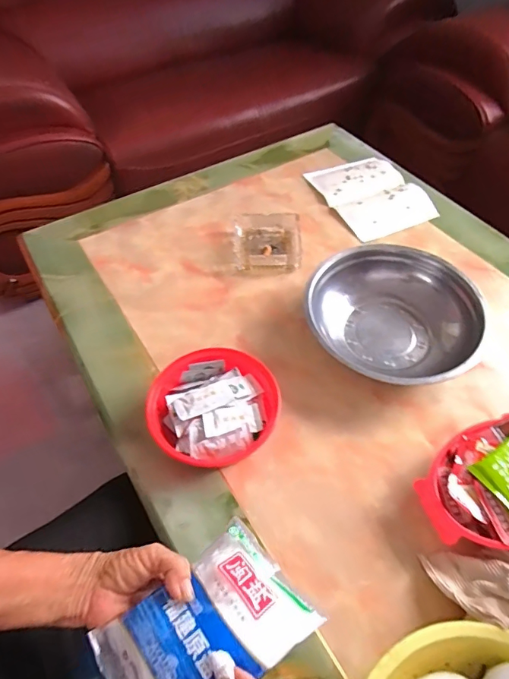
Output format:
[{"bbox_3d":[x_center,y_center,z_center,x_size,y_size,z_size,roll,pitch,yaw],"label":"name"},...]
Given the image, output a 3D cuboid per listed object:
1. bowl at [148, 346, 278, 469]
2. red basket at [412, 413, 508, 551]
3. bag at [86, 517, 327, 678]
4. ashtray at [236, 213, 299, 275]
[{"bbox_3d":[-0.055,0.090,0.594,0.166,0.057,0.155,-1,51,1],"label":"bowl"},{"bbox_3d":[0.284,0.177,0.519,0.185,0.061,0.146,-13,52,-9],"label":"red basket"},{"bbox_3d":[-0.041,0.233,0.355,0.157,0.034,0.102,-30,57,-21],"label":"bag"},{"bbox_3d":[0.023,-0.179,0.819,0.120,0.033,0.131,-1,51,1],"label":"ashtray"}]

